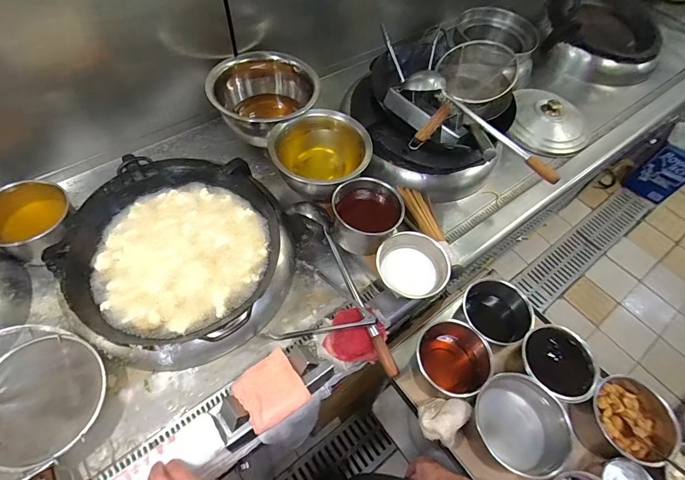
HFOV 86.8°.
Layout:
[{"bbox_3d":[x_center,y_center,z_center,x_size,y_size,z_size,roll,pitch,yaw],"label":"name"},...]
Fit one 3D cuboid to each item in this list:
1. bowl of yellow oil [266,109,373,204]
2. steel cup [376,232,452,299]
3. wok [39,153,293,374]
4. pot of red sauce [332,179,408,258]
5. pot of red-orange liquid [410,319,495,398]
[{"bbox_3d":[-0.056,-0.225,0.976,0.247,0.148,0.212,14,57,4],"label":"bowl of yellow oil"},{"bbox_3d":[0.162,0.076,0.877,0.164,0.104,0.144,11,57,2],"label":"steel cup"},{"bbox_3d":[-0.371,0.040,0.858,0.480,0.167,0.456,-3,58,-7],"label":"wok"},{"bbox_3d":[0.062,-0.055,0.922,0.166,0.125,0.147,-7,58,-10],"label":"pot of red sauce"},{"bbox_3d":[0.232,0.264,0.781,0.140,0.107,0.148,2,57,-3],"label":"pot of red-orange liquid"}]

